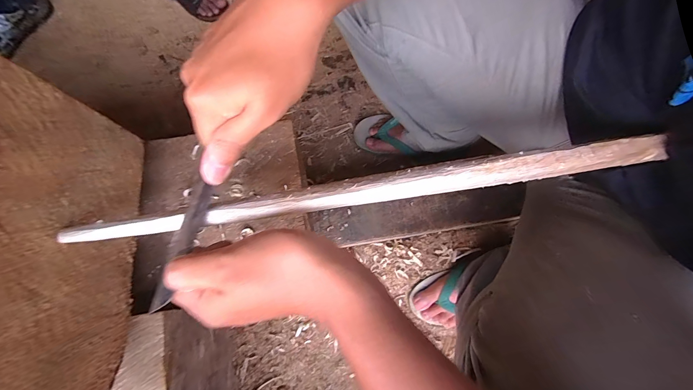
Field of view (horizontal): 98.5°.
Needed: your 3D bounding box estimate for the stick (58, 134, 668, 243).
[{"bbox_3d":[0.034,-0.005,0.231,0.453,0.016,0.021,-9,73,-5],"label":"stick"}]

